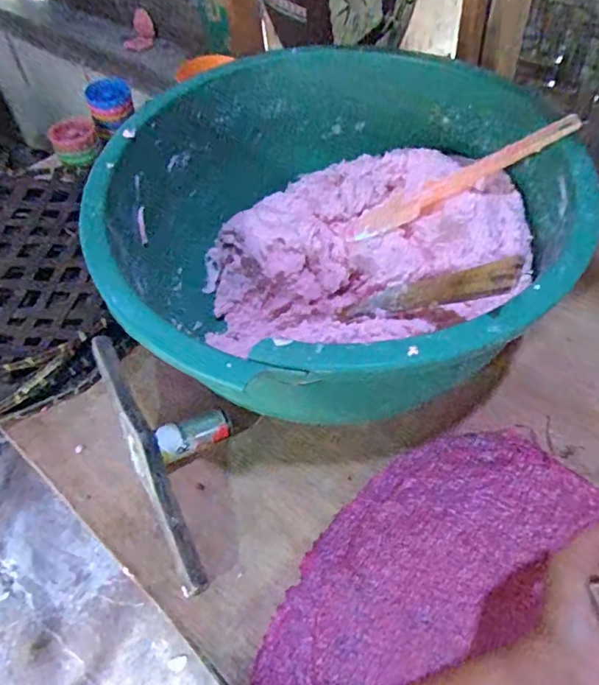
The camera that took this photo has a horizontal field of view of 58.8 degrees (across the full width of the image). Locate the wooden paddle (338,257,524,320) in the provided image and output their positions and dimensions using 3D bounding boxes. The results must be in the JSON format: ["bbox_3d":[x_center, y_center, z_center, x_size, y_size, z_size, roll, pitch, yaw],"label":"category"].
[{"bbox_3d":[0.096,-0.039,0.444,0.024,0.220,0.016,-36,101,-22],"label":"wooden paddle"}]

